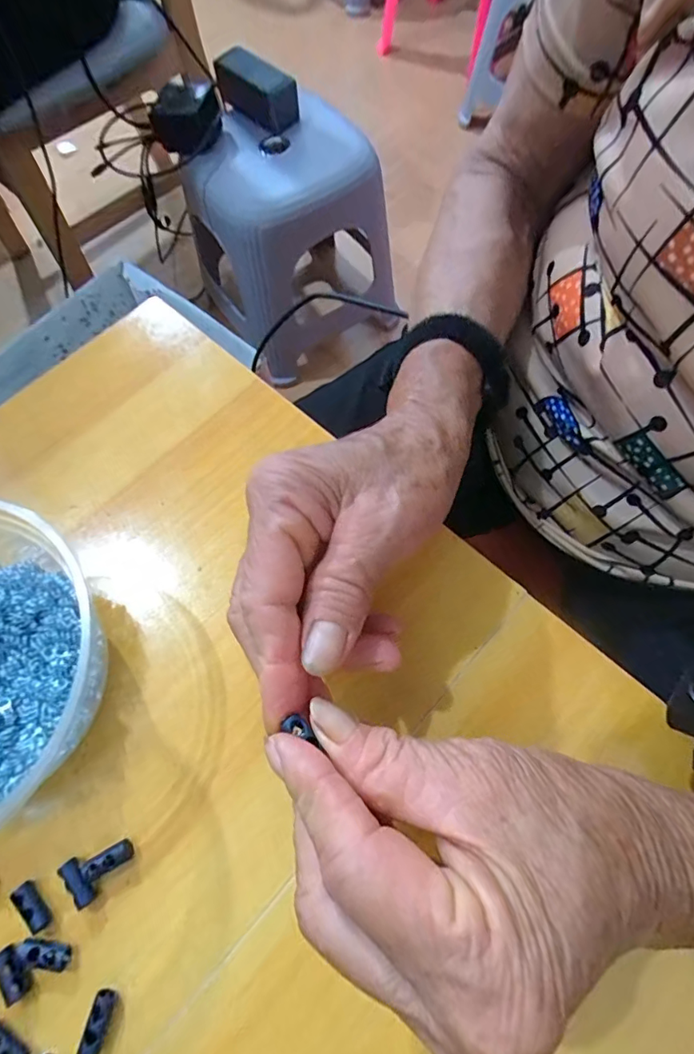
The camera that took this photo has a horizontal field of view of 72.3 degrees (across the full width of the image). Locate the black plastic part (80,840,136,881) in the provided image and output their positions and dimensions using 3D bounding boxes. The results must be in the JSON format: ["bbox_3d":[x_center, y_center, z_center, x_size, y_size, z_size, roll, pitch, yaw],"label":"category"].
[{"bbox_3d":[-0.097,0.136,0.194,0.020,0.008,0.008,-26,69,-9],"label":"black plastic part"}]

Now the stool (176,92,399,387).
[{"bbox_3d":[-0.089,-0.468,0.800,0.274,0.279,0.223,-39,72,-13],"label":"stool"}]

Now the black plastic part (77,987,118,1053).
[{"bbox_3d":[-0.092,0.182,0.175,0.008,0.006,0.018,9,68,5],"label":"black plastic part"}]

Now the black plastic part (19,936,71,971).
[{"bbox_3d":[-0.117,0.165,0.183,0.019,0.006,0.008,10,68,6],"label":"black plastic part"}]

